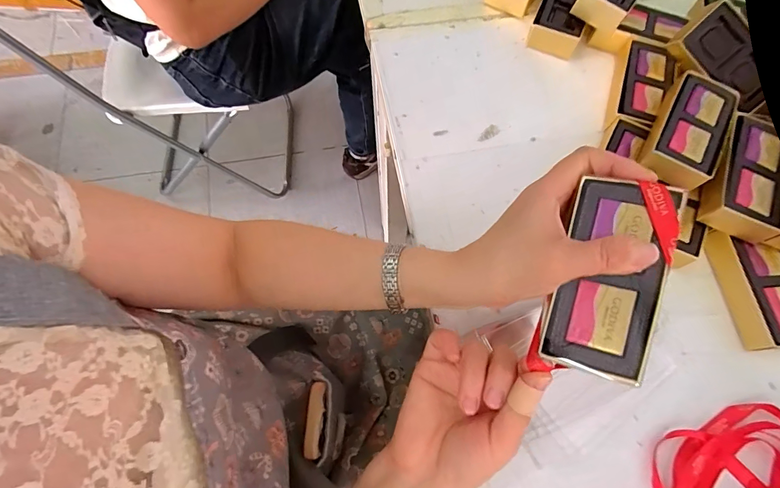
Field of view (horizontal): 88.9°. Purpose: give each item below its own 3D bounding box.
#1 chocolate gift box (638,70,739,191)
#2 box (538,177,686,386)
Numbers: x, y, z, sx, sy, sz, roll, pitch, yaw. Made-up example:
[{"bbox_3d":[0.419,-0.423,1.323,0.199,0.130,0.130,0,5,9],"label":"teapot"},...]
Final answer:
[{"bbox_3d":[0.292,-0.109,0.391,0.060,0.028,0.127,32,72,11],"label":"chocolate gift box"},{"bbox_3d":[0.133,0.021,0.243,0.058,0.023,0.114,12,90,22],"label":"box"}]

